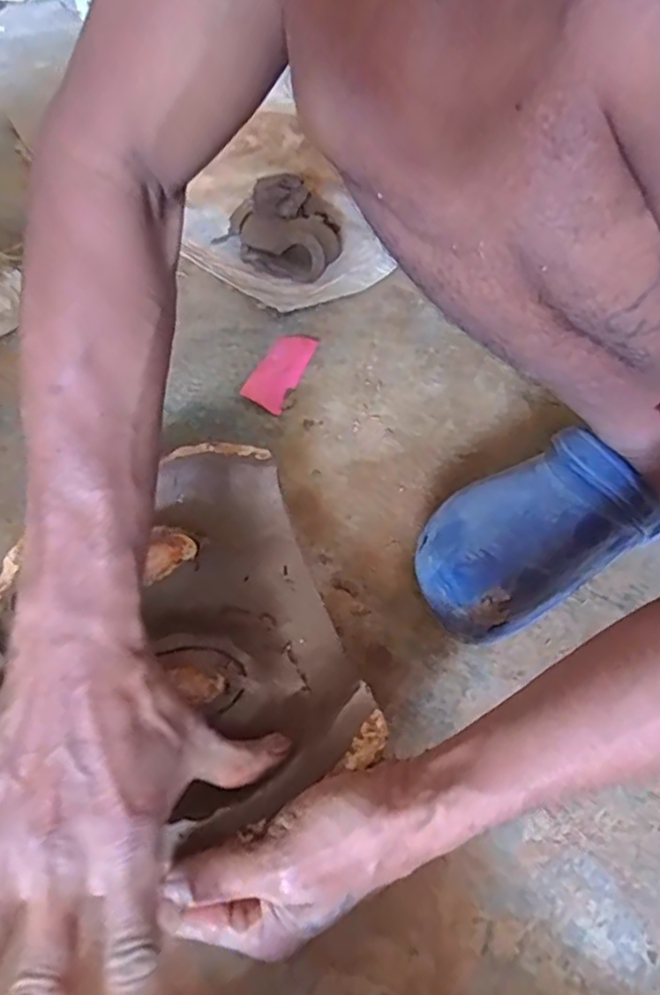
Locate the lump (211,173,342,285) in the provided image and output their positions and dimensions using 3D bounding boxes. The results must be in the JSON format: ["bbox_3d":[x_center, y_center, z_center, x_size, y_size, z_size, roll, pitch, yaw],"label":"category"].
[{"bbox_3d":[-0.058,-0.318,0.753,0.092,0.075,0.146,-31,57,-23],"label":"lump"}]

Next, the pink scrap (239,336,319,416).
[{"bbox_3d":[-0.051,-0.129,0.643,0.045,0.006,0.113,18,52,10],"label":"pink scrap"}]

